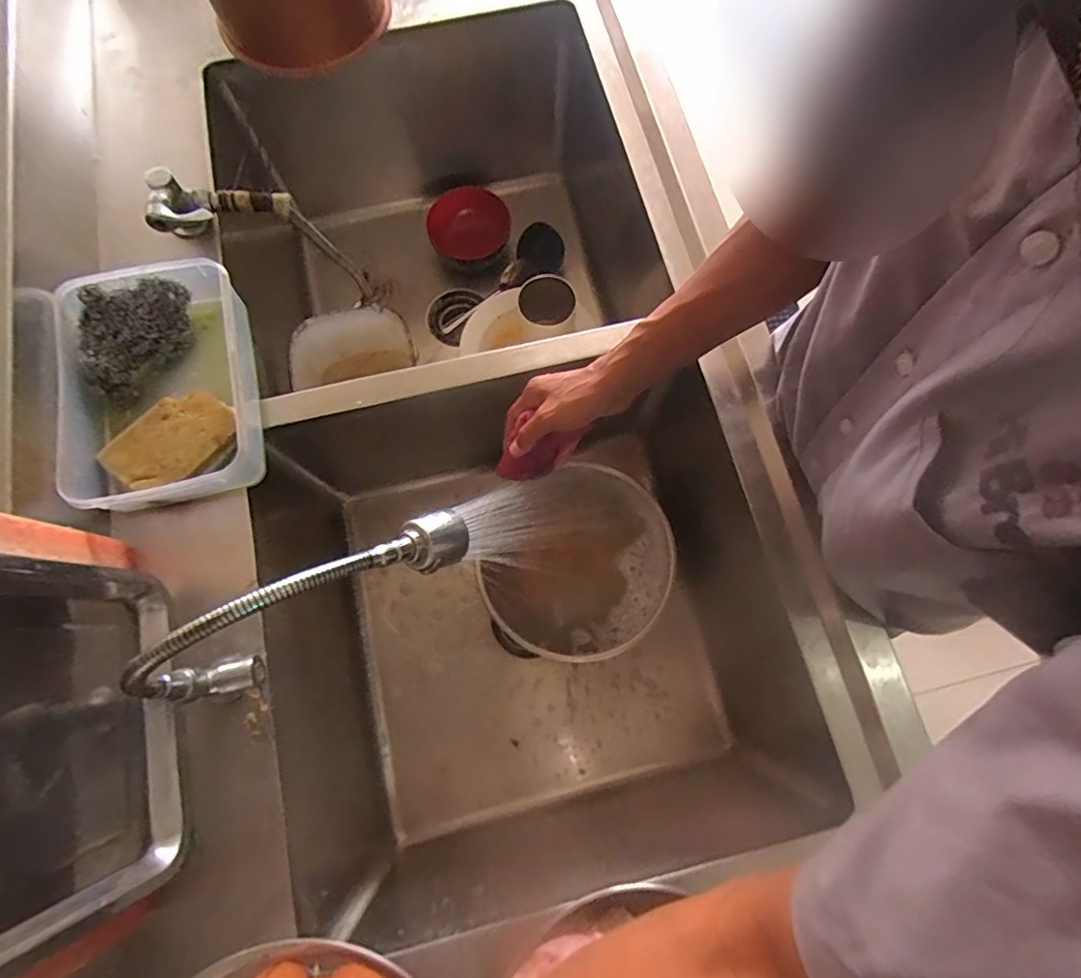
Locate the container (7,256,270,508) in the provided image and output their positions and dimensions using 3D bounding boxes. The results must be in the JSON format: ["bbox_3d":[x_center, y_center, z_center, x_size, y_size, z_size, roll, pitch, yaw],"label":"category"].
[{"bbox_3d":[-0.388,-0.101,0.562,0.185,0.080,0.243,-19,76,-7],"label":"container"}]

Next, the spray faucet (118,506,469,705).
[{"bbox_3d":[-0.184,0.091,0.430,0.270,0.131,0.042,-30,77,-10],"label":"spray faucet"}]

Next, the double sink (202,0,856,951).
[{"bbox_3d":[-0.087,-0.110,0.782,0.546,0.309,1.103,-16,75,-6],"label":"double sink"}]

